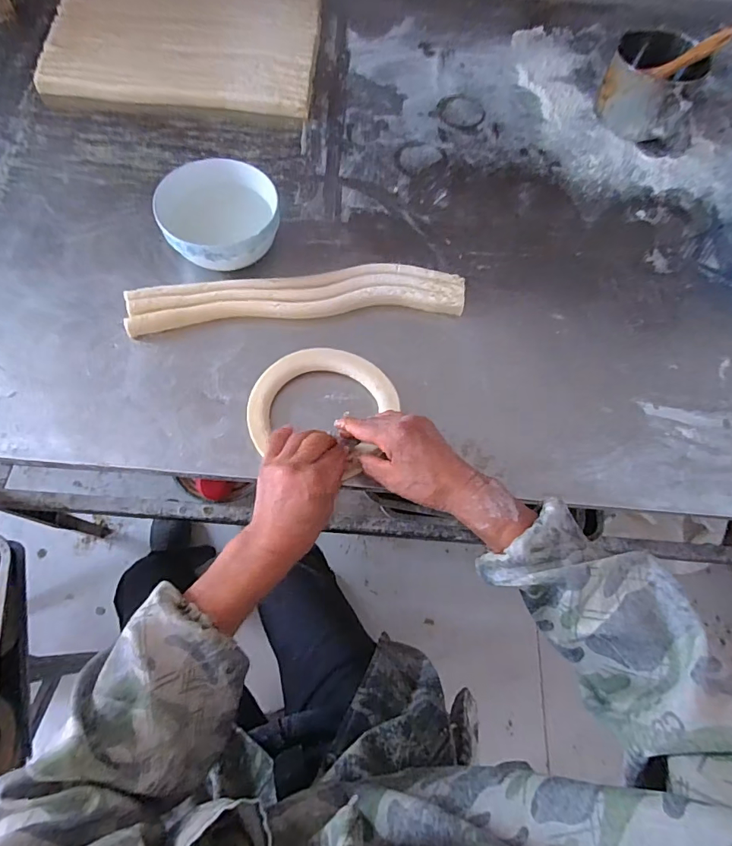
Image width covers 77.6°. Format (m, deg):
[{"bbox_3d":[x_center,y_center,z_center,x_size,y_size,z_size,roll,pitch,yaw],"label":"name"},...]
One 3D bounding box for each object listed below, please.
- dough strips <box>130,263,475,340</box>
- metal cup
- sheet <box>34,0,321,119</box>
[{"bbox_3d":[-0.085,-0.162,0.593,0.420,0.027,0.068,-5,67,-5],"label":"dough strips"},{"bbox_3d":[0.462,-0.548,0.749,0.137,0.102,0.133,1,66,-2],"label":"metal cup"},{"bbox_3d":[-0.326,-0.732,0.829,0.476,0.024,0.452,4,66,-1],"label":"sheet"}]

